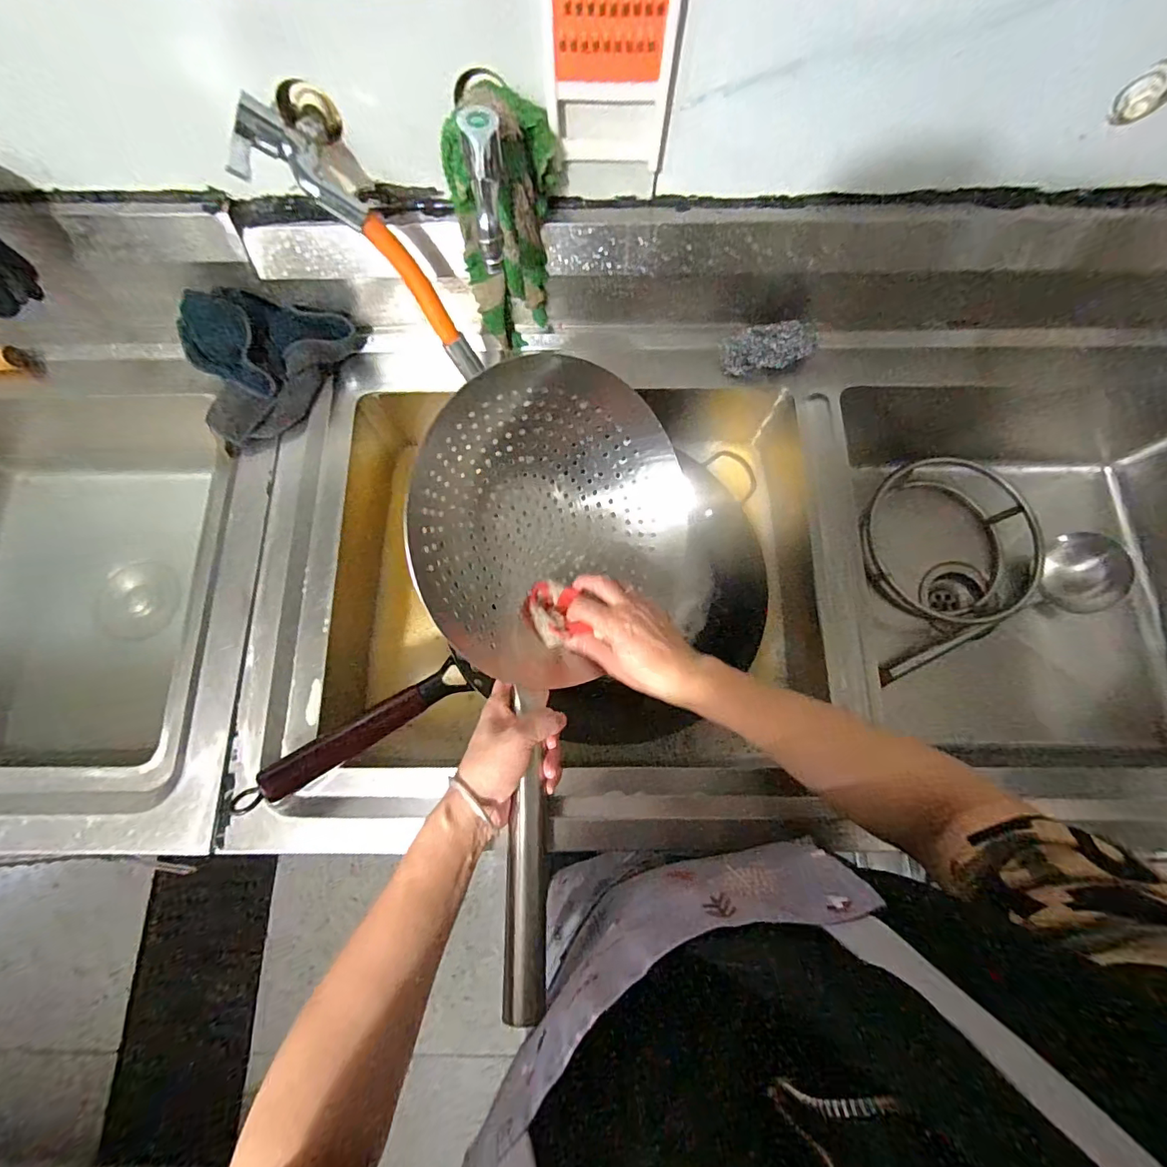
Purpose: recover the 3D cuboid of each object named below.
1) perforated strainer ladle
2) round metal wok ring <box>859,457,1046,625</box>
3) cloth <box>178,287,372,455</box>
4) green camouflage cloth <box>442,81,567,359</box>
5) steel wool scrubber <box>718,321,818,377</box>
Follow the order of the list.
[{"bbox_3d":[-0.037,0.051,0.453,0.233,0.182,0.505,9,76,3],"label":"perforated strainer ladle"},{"bbox_3d":[0.521,-0.053,0.727,0.230,0.060,0.251,-20,97,3],"label":"round metal wok ring"},{"bbox_3d":[-0.346,-0.260,0.553,0.196,0.062,0.149,-34,78,-8],"label":"cloth"},{"bbox_3d":[-0.070,-0.343,0.486,0.103,0.227,0.061,-21,76,-5],"label":"green camouflage cloth"},{"bbox_3d":[0.207,-0.263,0.556,0.099,0.040,0.041,-13,76,-3],"label":"steel wool scrubber"}]

